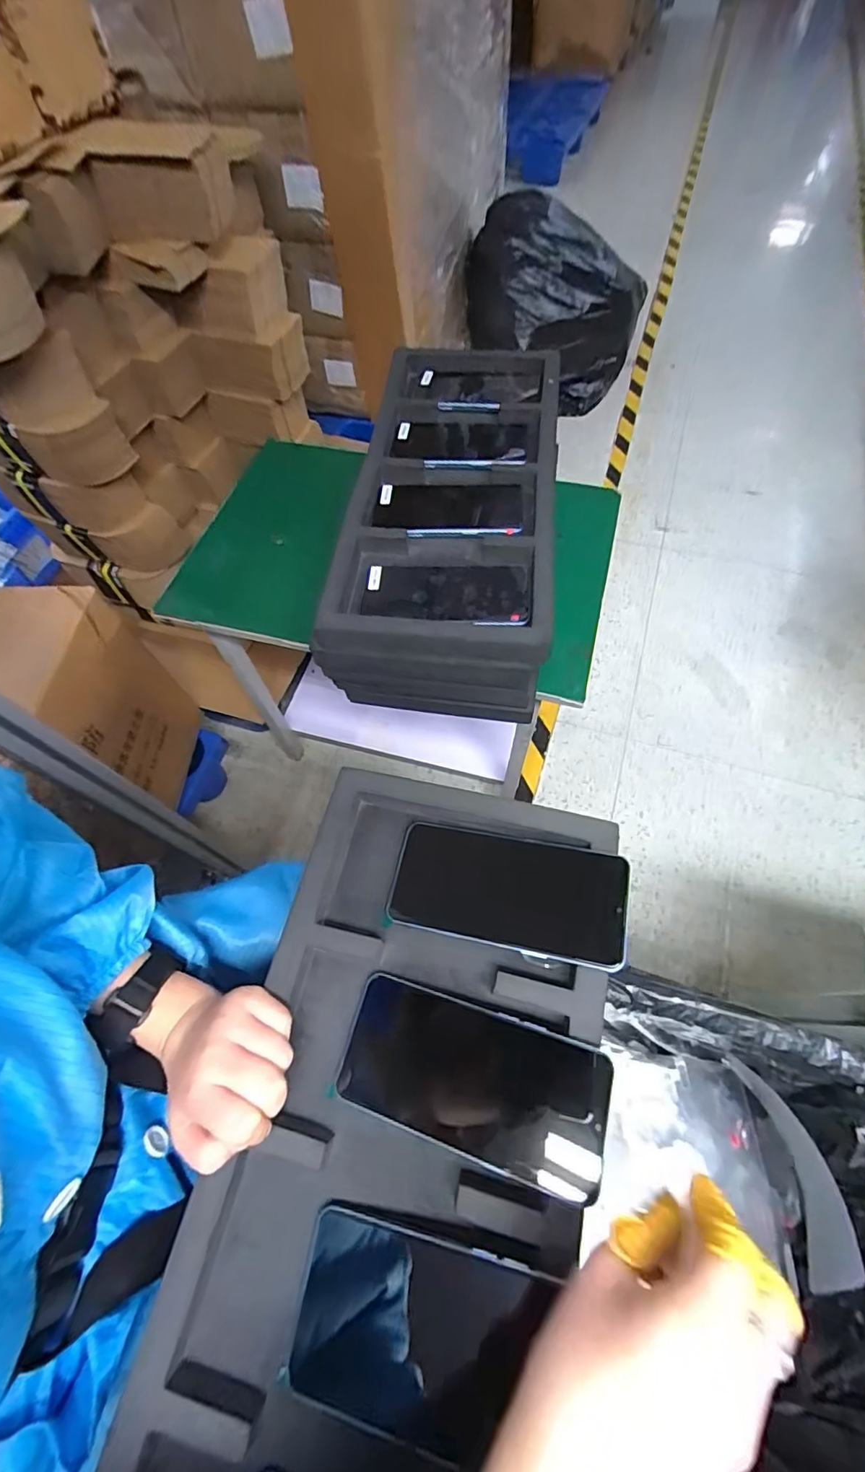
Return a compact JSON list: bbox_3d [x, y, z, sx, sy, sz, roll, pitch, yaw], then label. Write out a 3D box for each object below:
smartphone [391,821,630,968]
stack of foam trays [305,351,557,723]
[{"bbox_3d":[0.051,0.110,0.371,0.163,0.005,0.075,6,64,18],"label":"smartphone"},{"bbox_3d":[0.030,-0.268,0.656,0.224,0.155,0.494,5,63,6],"label":"stack of foam trays"}]

